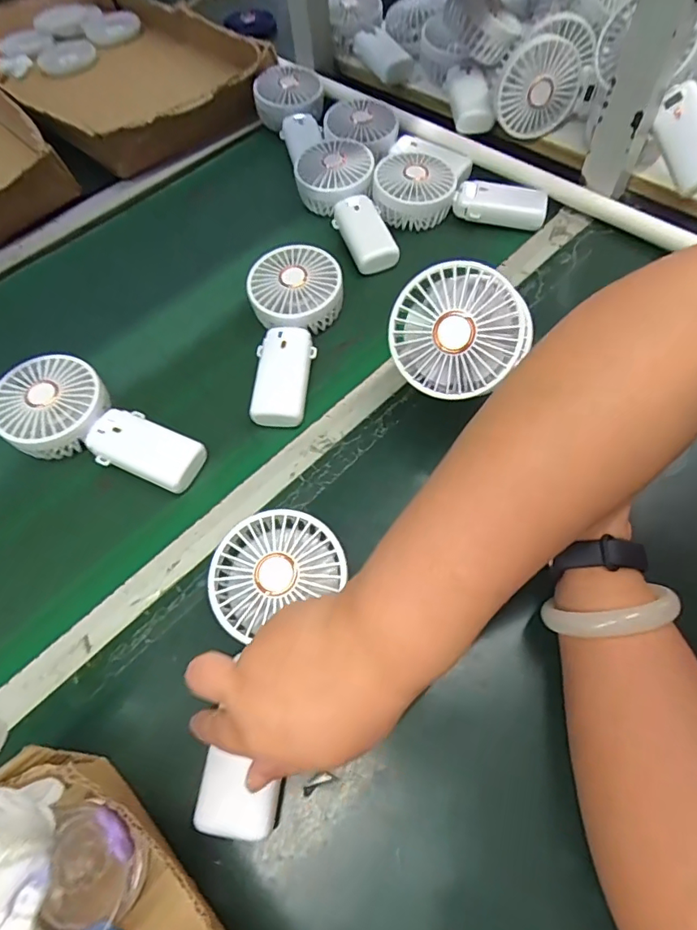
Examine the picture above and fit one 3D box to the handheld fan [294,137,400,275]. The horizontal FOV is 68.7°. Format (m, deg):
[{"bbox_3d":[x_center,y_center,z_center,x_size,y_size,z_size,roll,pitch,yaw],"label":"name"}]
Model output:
[{"bbox_3d":[-0.007,-0.291,0.557,0.086,0.042,0.202,-11,60,-2],"label":"handheld fan"}]

